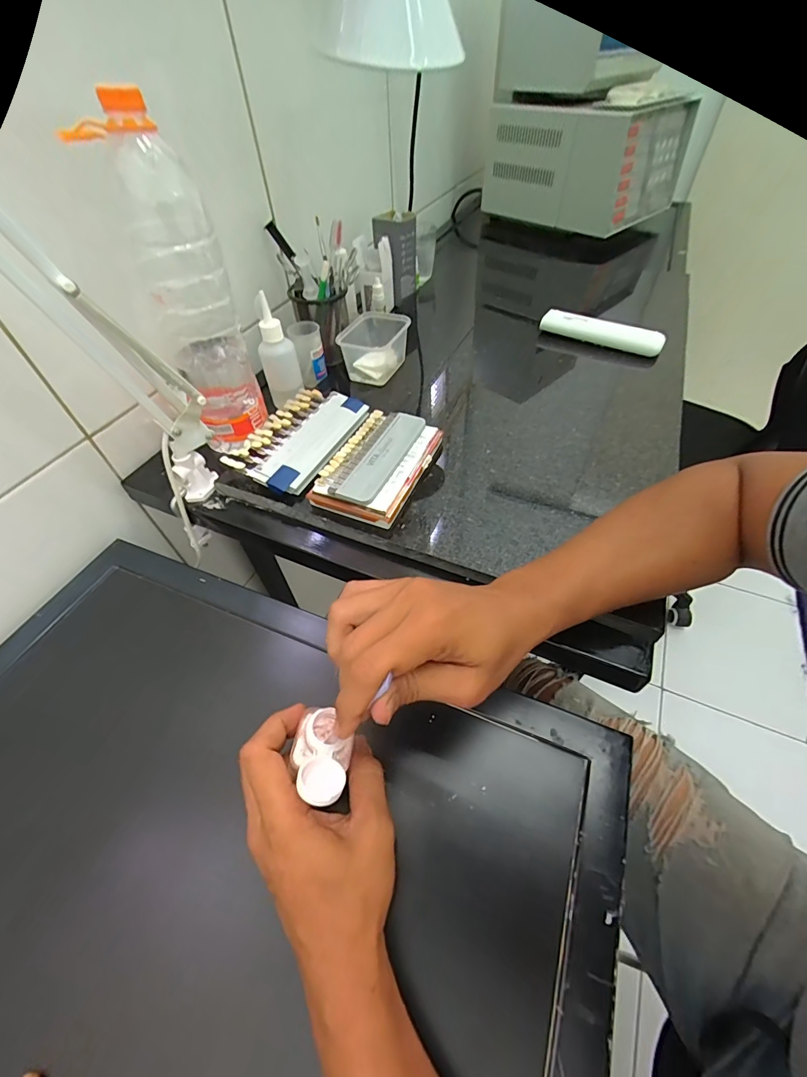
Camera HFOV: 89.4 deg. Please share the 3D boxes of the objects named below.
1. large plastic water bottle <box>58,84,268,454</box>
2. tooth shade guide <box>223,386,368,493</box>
[{"bbox_3d":[-0.214,-0.237,0.412,0.083,0.263,0.075,-20,53,-13],"label":"large plastic water bottle"},{"bbox_3d":[-0.118,-0.119,0.492,0.100,0.033,0.170,21,55,18],"label":"tooth shade guide"}]

